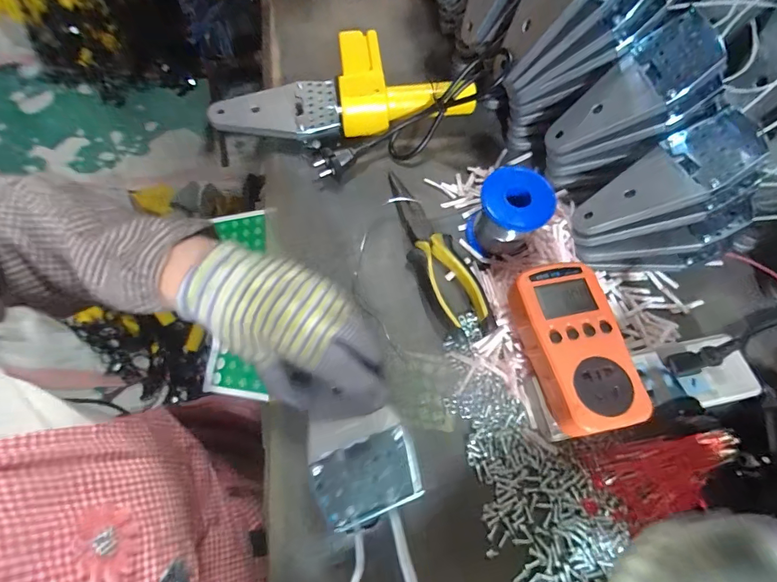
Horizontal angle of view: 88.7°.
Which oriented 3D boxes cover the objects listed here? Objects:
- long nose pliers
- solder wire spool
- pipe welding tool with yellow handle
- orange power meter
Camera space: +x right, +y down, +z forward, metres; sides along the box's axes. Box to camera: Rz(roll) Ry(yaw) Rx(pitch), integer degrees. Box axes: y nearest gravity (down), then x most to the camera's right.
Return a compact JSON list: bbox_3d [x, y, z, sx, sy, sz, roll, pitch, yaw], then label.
[{"bbox_3d":[0.042,-0.033,0.366,0.045,0.024,0.165,-23,69,-12],"label":"long nose pliers"},{"bbox_3d":[0.110,-0.070,0.361,0.058,0.060,0.054,1,66,-2],"label":"solder wire spool"},{"bbox_3d":[-0.050,-0.215,0.424,0.270,0.059,0.114,-3,66,-4],"label":"pipe welding tool with yellow handle"},{"bbox_3d":[0.138,0.041,0.299,0.069,0.030,0.122,-11,67,-8],"label":"orange power meter"}]

